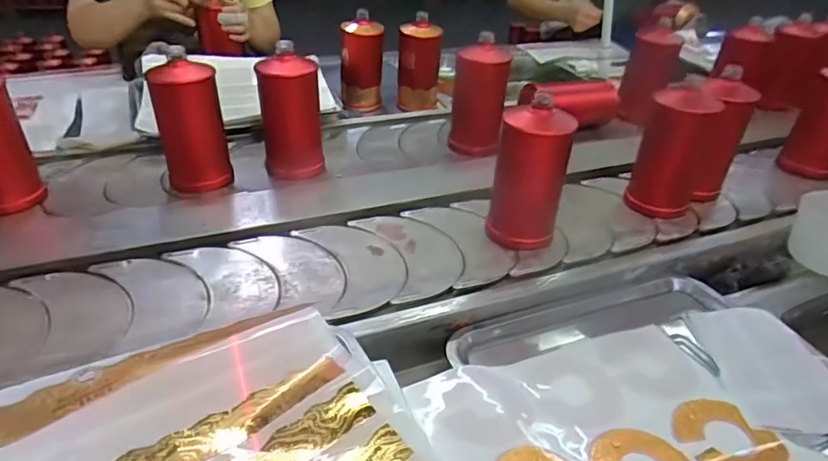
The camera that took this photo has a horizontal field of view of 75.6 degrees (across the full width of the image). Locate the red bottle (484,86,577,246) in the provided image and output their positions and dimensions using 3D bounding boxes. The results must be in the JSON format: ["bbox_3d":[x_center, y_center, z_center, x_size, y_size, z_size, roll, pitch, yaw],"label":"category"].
[{"bbox_3d":[0.145,-0.064,0.659,0.082,0.169,0.079,-8,37,-18],"label":"red bottle"}]

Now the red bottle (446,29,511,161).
[{"bbox_3d":[0.107,-0.221,0.875,0.084,0.160,0.082,4,35,-2],"label":"red bottle"}]

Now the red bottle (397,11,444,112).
[{"bbox_3d":[0.011,-0.337,1.098,0.086,0.168,0.079,4,35,-2],"label":"red bottle"}]

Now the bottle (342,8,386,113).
[{"bbox_3d":[-0.105,-0.337,1.088,0.086,0.176,0.083,1,35,-6],"label":"bottle"}]

